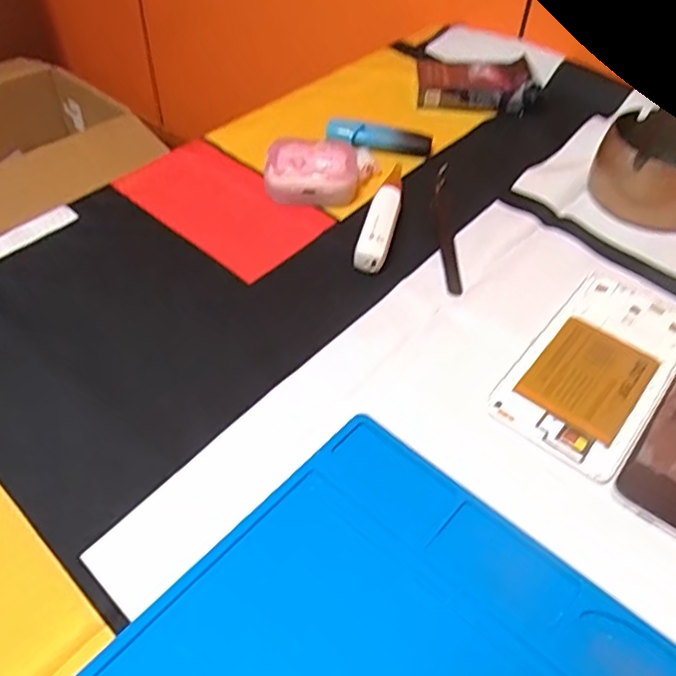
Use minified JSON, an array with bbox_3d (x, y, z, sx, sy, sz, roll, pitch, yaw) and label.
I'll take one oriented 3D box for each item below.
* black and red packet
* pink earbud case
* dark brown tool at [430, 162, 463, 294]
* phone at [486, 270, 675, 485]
[{"bbox_3d":[0.122,-0.225,0.559,0.102,0.025,0.054,5,48,2],"label":"black and red packet"},{"bbox_3d":[-0.019,-0.119,0.458,0.066,0.030,0.044,0,48,-3],"label":"pink earbud case"},{"bbox_3d":[0.074,-0.077,0.427,0.012,0.013,0.118,1,48,-2],"label":"dark brown tool"},{"bbox_3d":[0.148,0.013,0.355,0.070,0.004,0.144,33,55,24],"label":"phone"}]

